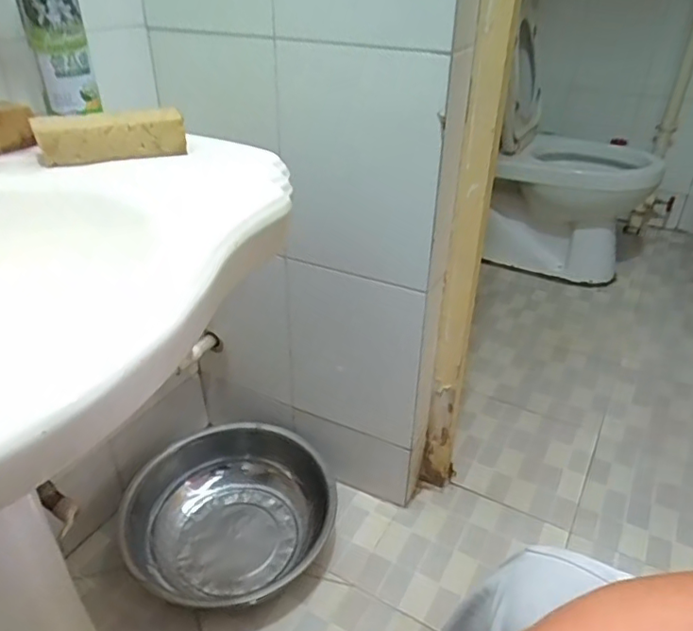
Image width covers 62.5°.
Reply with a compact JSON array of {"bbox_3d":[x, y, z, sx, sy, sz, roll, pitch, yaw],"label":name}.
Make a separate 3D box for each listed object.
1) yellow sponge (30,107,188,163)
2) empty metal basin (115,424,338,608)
[{"bbox_3d":[-0.252,-0.195,0.618,0.149,0.046,0.043,-8,33,-13],"label":"yellow sponge"},{"bbox_3d":[-0.205,0.352,1.021,0.352,0.123,0.298,-20,37,-29],"label":"empty metal basin"}]

